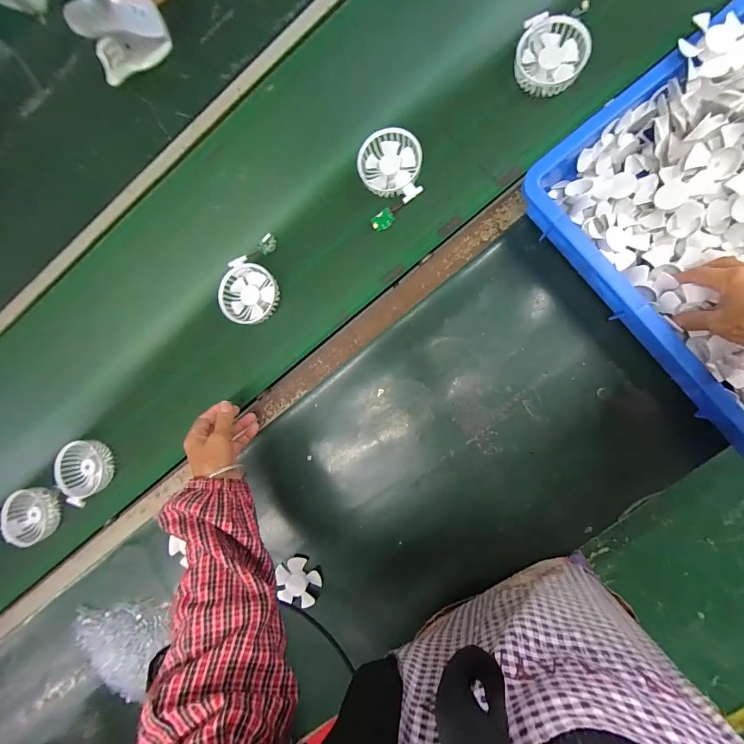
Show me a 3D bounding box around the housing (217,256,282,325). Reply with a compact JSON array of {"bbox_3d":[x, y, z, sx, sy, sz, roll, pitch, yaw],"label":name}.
[{"bbox_3d":[-0.189,-0.120,0.544,0.087,0.033,0.087,-1,87,11],"label":"housing"}]

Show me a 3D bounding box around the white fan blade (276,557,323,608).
[{"bbox_3d":[-0.111,0.316,0.540,0.066,0.022,0.065,-1,87,11],"label":"white fan blade"}]

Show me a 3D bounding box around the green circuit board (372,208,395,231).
[{"bbox_3d":[0.016,-0.223,0.522,0.034,0.004,0.023,-34,109,4],"label":"green circuit board"}]

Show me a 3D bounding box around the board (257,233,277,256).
[{"bbox_3d":[-0.159,-0.194,0.541,0.018,0.019,0.030,44,95,10],"label":"board"}]

